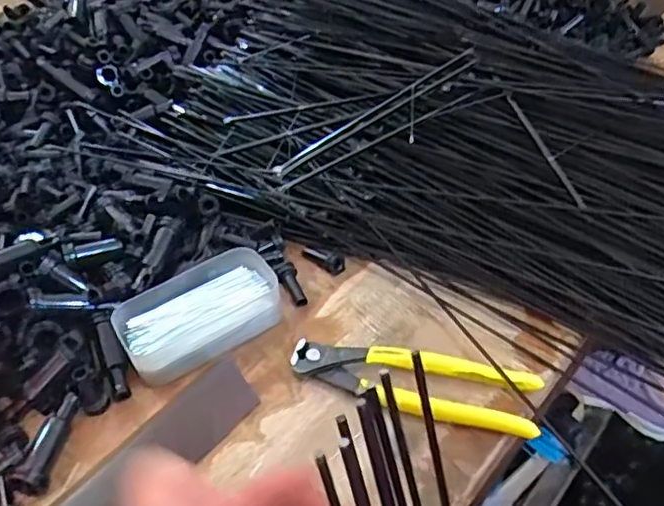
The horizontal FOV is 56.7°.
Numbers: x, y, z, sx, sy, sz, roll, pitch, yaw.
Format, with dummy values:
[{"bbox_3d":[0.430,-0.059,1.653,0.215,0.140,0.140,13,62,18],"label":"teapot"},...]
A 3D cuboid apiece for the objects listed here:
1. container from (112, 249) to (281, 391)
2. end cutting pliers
[{"bbox_3d":[-0.098,0.045,0.466,0.120,0.031,0.066,-27,47,-21],"label":"container"},{"bbox_3d":[0.054,0.087,0.424,0.168,0.015,0.049,8,45,15],"label":"end cutting pliers"}]

